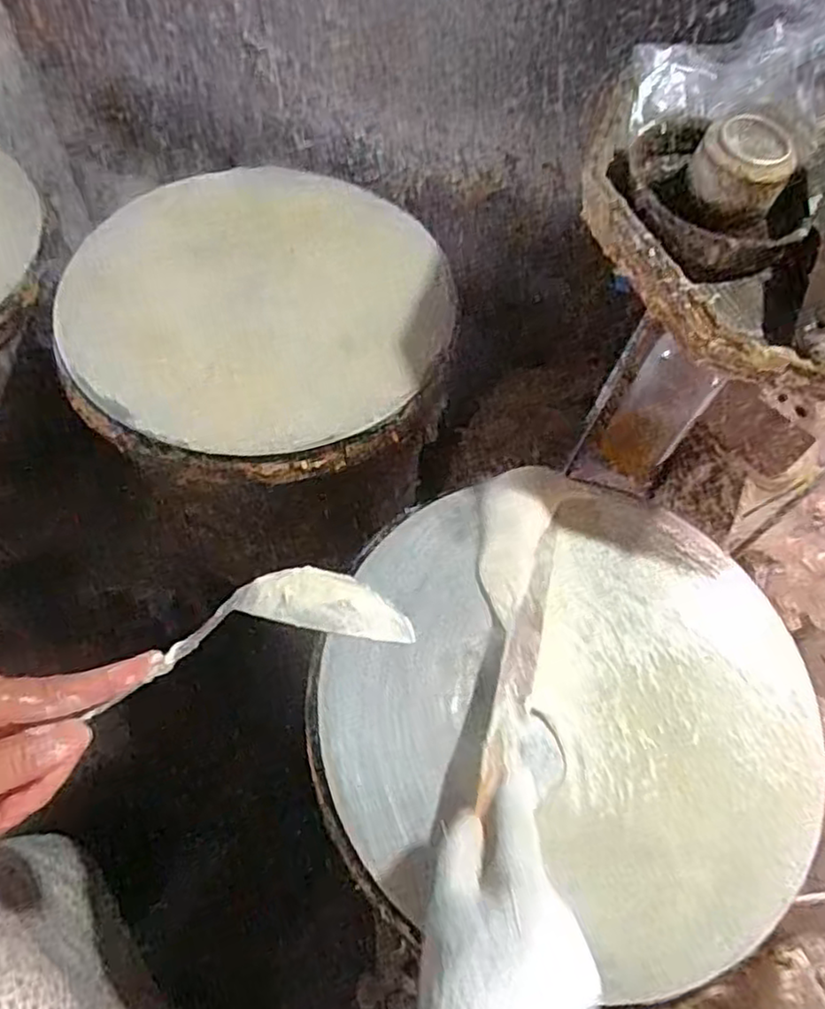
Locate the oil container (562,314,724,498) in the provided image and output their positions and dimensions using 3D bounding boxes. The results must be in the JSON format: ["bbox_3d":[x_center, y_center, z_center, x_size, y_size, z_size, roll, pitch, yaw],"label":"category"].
[{"bbox_3d":[0.245,-0.086,0.738,0.095,0.206,0.075,26,67,13],"label":"oil container"}]

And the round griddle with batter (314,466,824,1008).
[{"bbox_3d":[0.127,0.136,0.519,0.360,0.036,0.348,2,62,-3],"label":"round griddle with batter"}]

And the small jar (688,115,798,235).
[{"bbox_3d":[0.230,-0.235,0.490,0.055,0.054,0.059,0,64,1],"label":"small jar"}]

